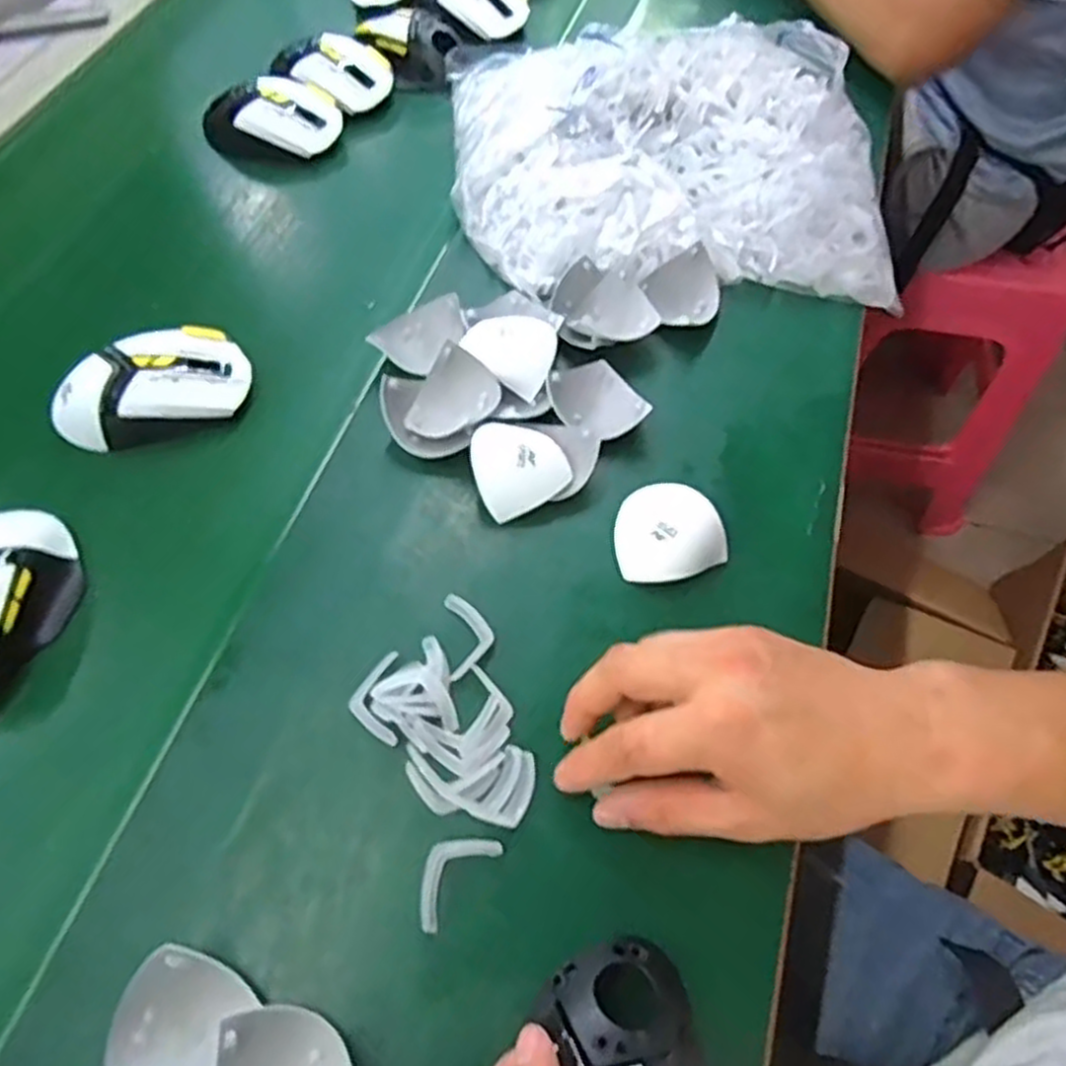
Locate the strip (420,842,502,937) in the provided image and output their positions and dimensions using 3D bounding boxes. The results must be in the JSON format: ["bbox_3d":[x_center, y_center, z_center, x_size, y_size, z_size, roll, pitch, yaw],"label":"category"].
[{"bbox_3d":[-0.038,0.154,0.354,0.025,0.007,0.047,36,65,19],"label":"strip"}]

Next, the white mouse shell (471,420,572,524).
[{"bbox_3d":[-0.008,-0.039,0.456,0.054,0.026,0.050,-23,61,-14],"label":"white mouse shell"}]

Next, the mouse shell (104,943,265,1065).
[{"bbox_3d":[-0.142,0.199,0.311,0.054,0.031,0.056,-35,65,-20],"label":"mouse shell"}]

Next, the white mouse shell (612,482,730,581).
[{"bbox_3d":[0.077,-0.001,0.440,0.061,0.029,0.051,-7,59,-5],"label":"white mouse shell"}]

